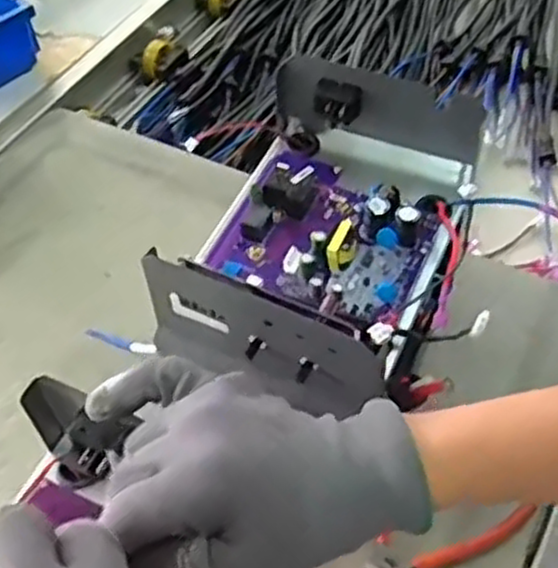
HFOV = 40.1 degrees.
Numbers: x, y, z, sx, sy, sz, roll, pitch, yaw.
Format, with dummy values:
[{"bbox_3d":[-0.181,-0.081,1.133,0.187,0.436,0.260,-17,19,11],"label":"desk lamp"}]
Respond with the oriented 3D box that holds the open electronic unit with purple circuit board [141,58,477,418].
[{"bbox_3d":[0.028,-0.041,0.491,0.144,0.086,0.206,20,55,17],"label":"open electronic unit with purple circuit board"}]

